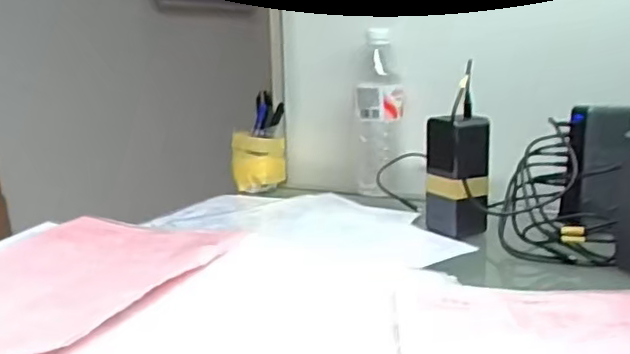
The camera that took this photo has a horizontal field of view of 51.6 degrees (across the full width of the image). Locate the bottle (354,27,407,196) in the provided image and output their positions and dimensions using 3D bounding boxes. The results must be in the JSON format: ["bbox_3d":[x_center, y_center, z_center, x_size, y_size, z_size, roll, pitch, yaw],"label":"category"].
[{"bbox_3d":[0.091,-0.090,0.917,0.071,0.222,0.066,0,12,8],"label":"bottle"}]

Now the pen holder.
[{"bbox_3d":[-0.085,-0.028,0.976,0.082,0.083,0.086,-2,12,-2],"label":"pen holder"}]

